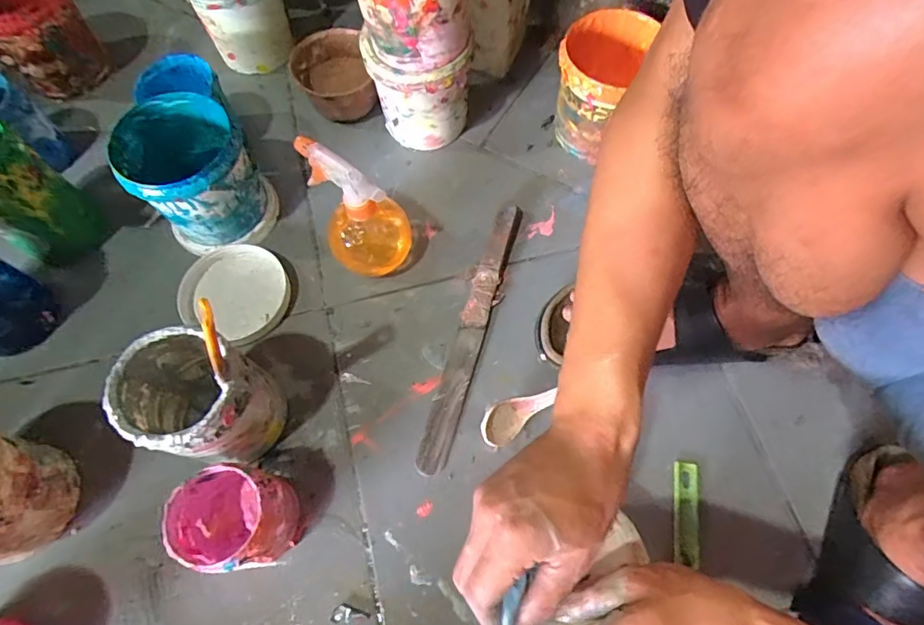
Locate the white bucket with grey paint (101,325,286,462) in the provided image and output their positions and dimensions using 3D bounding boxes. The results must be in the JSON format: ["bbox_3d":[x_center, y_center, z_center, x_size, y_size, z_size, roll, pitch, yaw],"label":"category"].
[{"bbox_3d":[-0.230,0.083,0.468,0.114,0.140,0.101,15,67,7],"label":"white bucket with grey paint"}]

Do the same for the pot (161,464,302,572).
[{"bbox_3d":[-0.202,0.183,0.452,0.094,0.098,0.080,-5,66,-2],"label":"pot"}]

